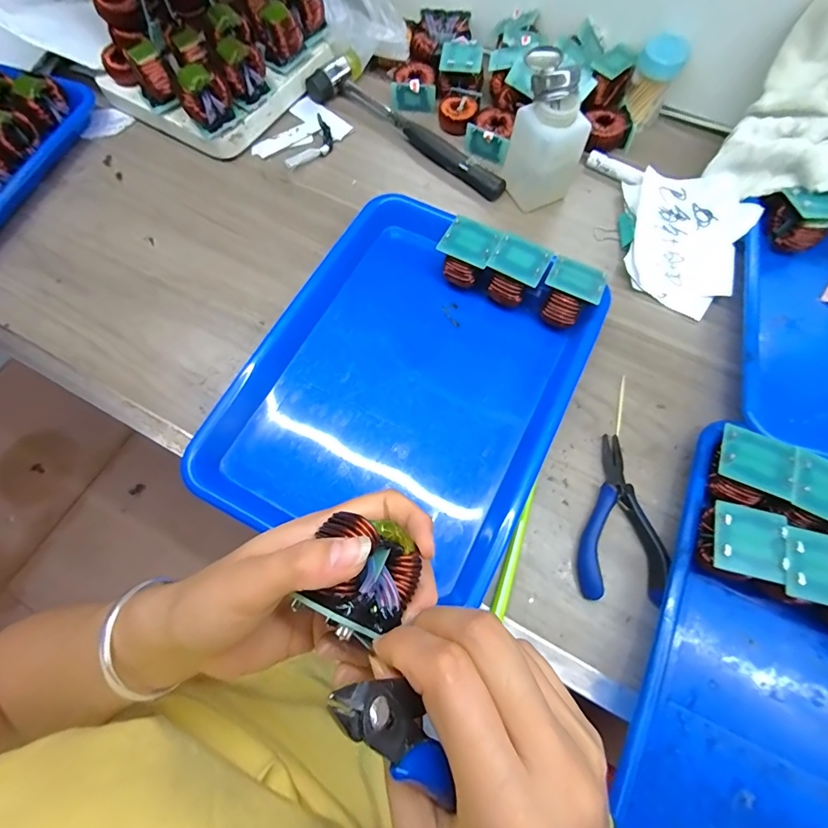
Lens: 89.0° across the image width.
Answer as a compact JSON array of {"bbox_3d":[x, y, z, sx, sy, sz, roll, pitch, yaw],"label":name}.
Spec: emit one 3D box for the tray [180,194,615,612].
[{"bbox_3d":[-0.002,-0.024,0.362,0.253,0.029,0.310,28,73,10],"label":"tray"}]

